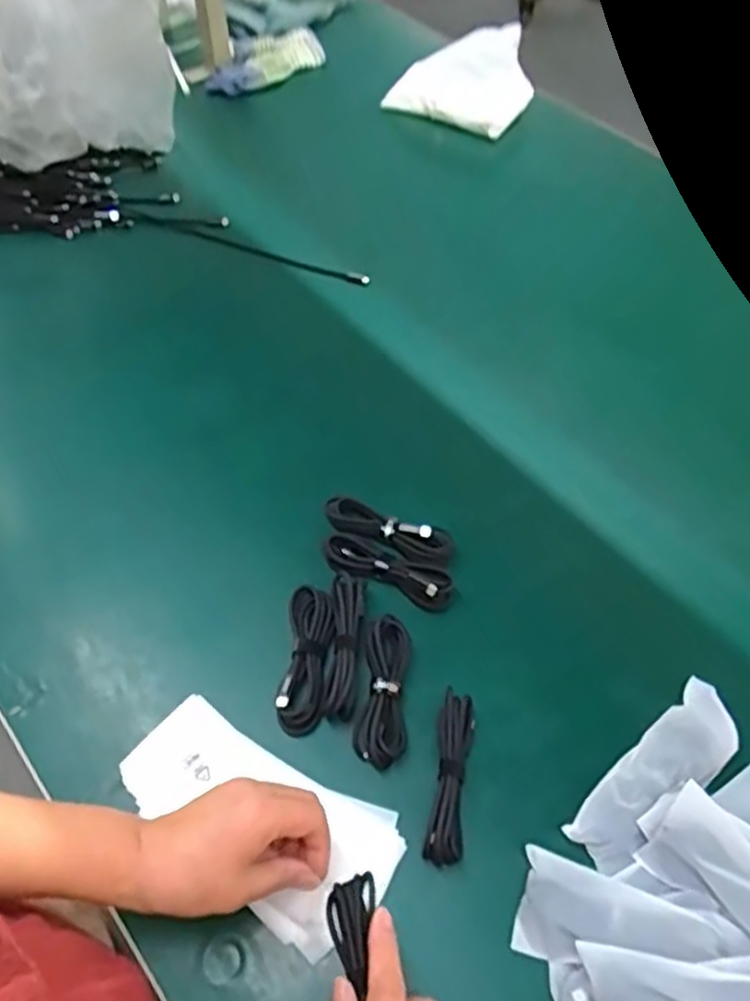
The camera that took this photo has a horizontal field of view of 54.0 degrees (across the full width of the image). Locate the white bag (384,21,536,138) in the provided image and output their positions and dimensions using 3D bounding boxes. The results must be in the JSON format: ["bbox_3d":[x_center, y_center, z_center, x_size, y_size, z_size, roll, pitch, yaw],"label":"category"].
[{"bbox_3d":[0.125,-0.589,1.022,0.185,0.021,0.151,16,86,4],"label":"white bag"}]

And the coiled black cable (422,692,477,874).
[{"bbox_3d":[0.053,0.191,0.512,0.026,0.024,0.112,9,56,5],"label":"coiled black cable"}]

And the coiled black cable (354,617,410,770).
[{"bbox_3d":[0.006,0.139,0.545,0.033,0.017,0.106,5,56,2],"label":"coiled black cable"}]

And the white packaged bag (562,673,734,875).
[{"bbox_3d":[0.198,0.192,0.513,0.147,0.016,0.051,-33,62,-21],"label":"white packaged bag"}]

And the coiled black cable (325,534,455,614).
[{"bbox_3d":[0.012,0.058,0.602,0.108,0.023,0.035,18,57,11],"label":"coiled black cable"}]

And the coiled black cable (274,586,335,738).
[{"bbox_3d":[-0.052,0.118,0.560,0.034,0.015,0.114,4,56,1],"label":"coiled black cable"}]

